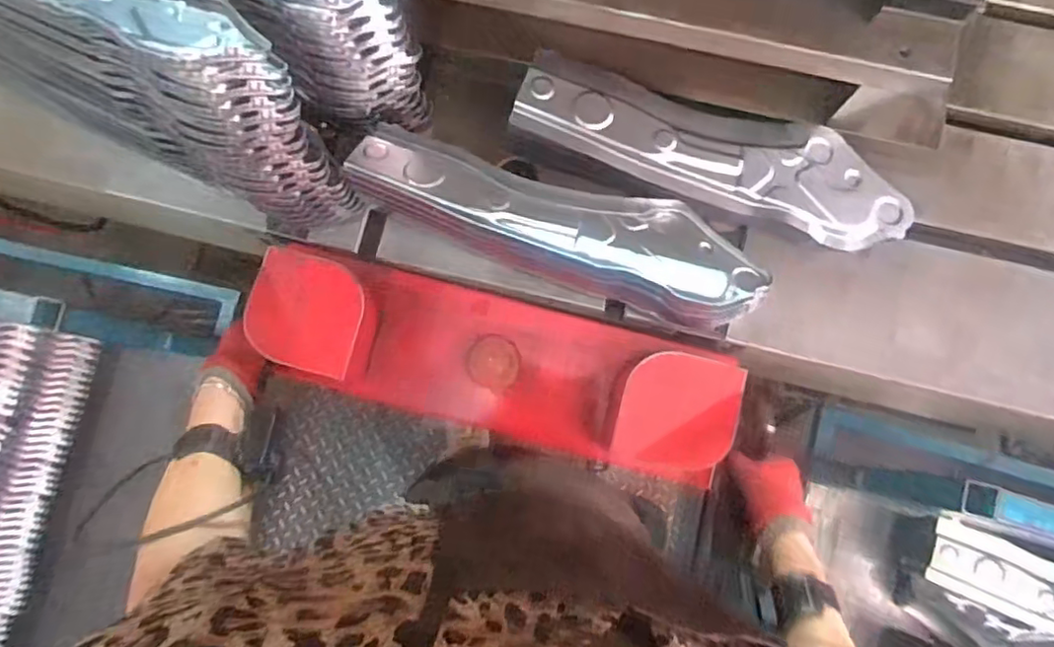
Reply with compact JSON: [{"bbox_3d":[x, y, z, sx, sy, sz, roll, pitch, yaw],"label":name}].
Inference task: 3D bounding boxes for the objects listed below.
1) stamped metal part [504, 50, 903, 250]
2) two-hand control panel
[{"bbox_3d":[0.209,-0.191,0.680,0.442,0.055,0.131,19,83,4],"label":"stamped metal part"},{"bbox_3d":[-0.036,0.039,0.677,0.503,0.103,0.149,15,82,5],"label":"two-hand control panel"}]

